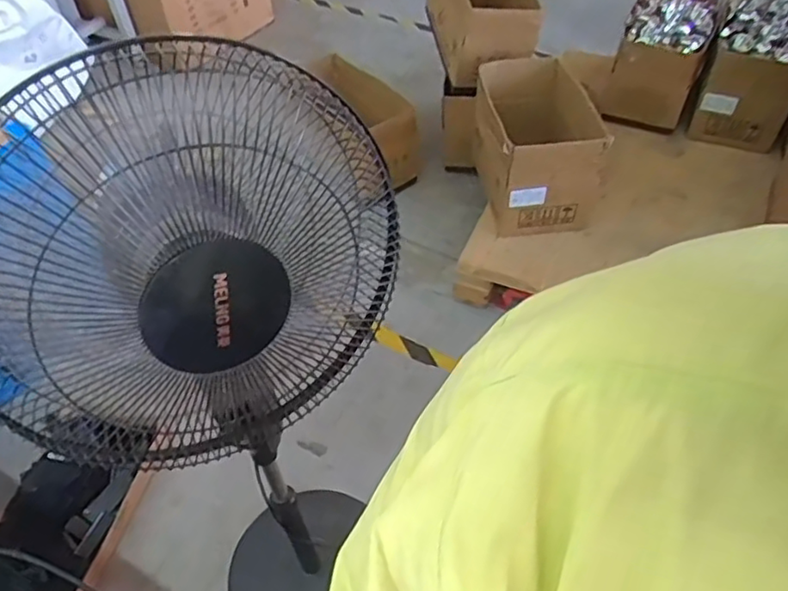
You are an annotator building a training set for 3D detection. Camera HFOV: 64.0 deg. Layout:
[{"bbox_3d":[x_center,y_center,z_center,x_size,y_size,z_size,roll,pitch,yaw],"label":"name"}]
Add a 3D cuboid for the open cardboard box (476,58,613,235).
[{"bbox_3d":[0.354,-0.358,1.529,0.291,0.378,0.230,-3,48,1],"label":"open cardboard box"}]

